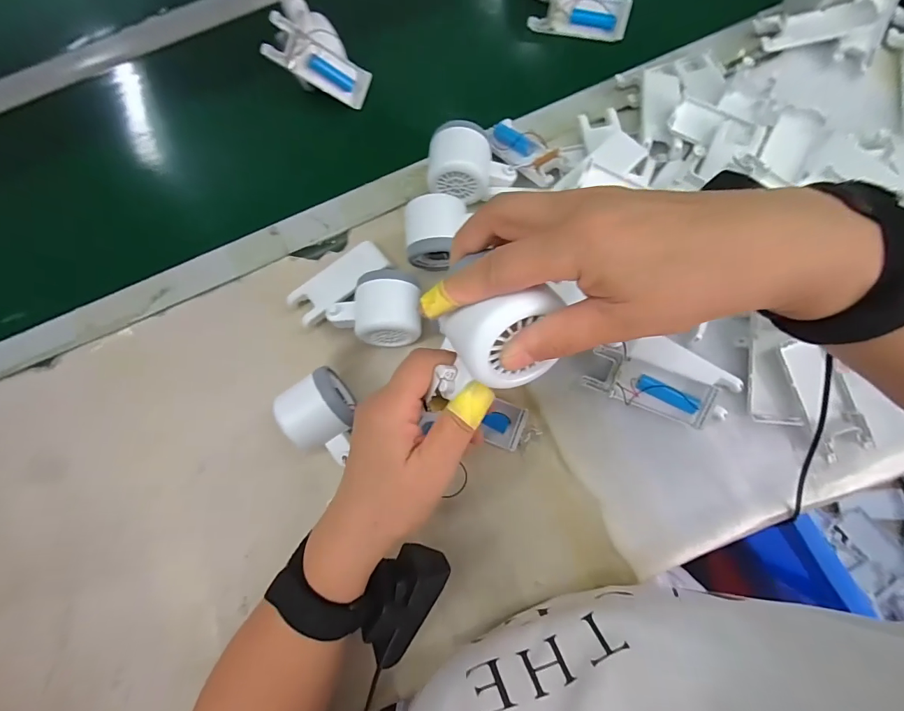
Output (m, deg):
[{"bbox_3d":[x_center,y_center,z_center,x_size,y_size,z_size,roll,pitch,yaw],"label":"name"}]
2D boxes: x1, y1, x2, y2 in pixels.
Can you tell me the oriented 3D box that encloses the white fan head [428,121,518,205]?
[{"bbox_3d":[0.019,-0.181,0.405,0.083,0.047,0.061,6,75,5],"label":"white fan head"}]

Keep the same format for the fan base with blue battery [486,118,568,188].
[{"bbox_3d":[0.073,-0.204,0.429,0.044,0.017,0.101,-34,64,-7],"label":"fan base with blue battery"}]

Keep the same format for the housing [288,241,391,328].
[{"bbox_3d":[-0.110,-0.072,0.416,0.099,0.017,0.042,-42,77,-8],"label":"housing"}]

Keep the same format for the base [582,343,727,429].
[{"bbox_3d":[0.179,0.027,0.365,0.116,0.024,0.046,19,77,8],"label":"base"}]

